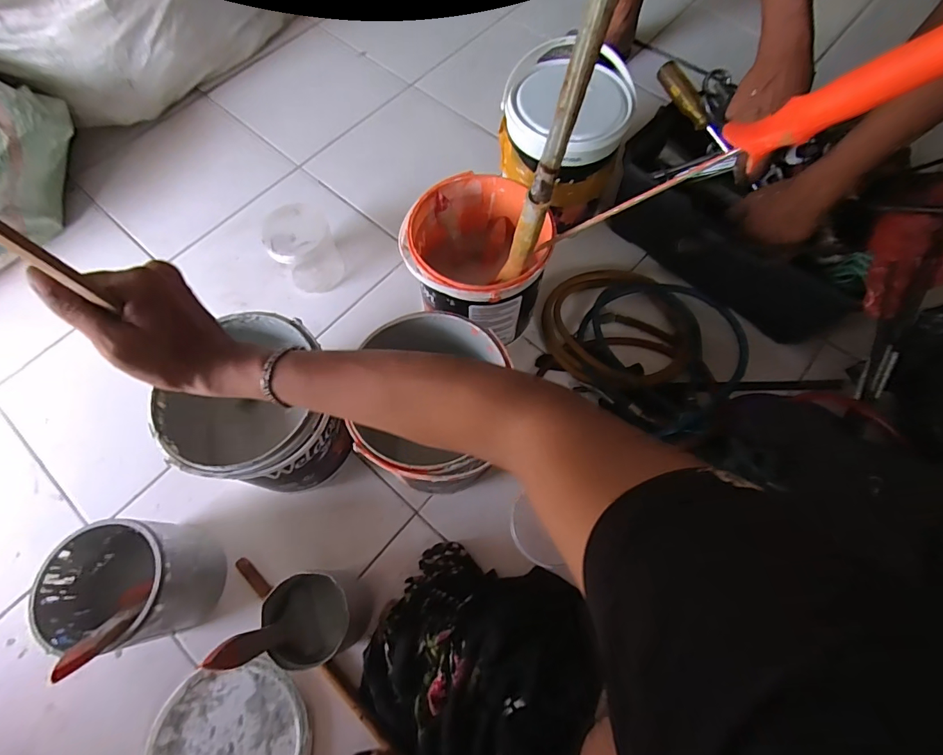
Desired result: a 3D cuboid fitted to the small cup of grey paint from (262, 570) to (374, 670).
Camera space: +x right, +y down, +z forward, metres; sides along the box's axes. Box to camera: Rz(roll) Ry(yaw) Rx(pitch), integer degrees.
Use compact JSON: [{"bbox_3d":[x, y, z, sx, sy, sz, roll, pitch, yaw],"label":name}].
[{"bbox_3d":[-0.169,0.263,0.492,0.085,0.122,0.095,-32,72,-12],"label":"small cup of grey paint"}]

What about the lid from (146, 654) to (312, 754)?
[{"bbox_3d":[-0.268,0.413,0.486,0.170,0.018,0.157,0,69,0],"label":"lid"}]

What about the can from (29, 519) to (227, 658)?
[{"bbox_3d":[-0.379,0.229,0.500,0.129,0.132,0.115,-4,69,-2],"label":"can"}]

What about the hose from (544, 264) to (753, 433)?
[{"bbox_3d":[0.252,-0.064,0.641,0.230,0.080,0.280,-33,72,-12],"label":"hose"}]

